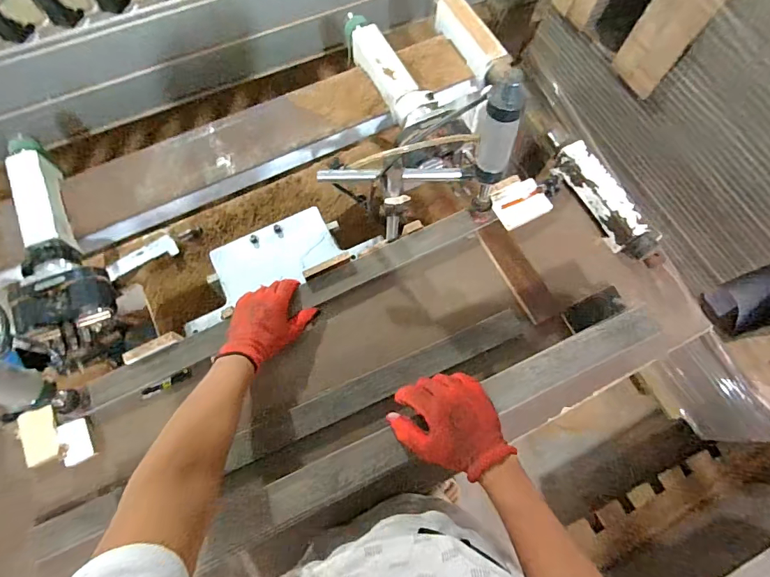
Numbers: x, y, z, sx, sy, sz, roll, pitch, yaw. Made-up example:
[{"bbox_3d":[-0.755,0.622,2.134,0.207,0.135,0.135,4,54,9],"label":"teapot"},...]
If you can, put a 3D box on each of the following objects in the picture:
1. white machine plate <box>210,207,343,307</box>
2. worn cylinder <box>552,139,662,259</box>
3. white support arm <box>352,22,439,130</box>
[{"bbox_3d":[-0.211,-0.066,0.824,0.228,0.021,0.119,-28,73,-11],"label":"white machine plate"},{"bbox_3d":[0.385,-0.153,0.752,0.043,0.059,0.225,-26,73,-10],"label":"worn cylinder"},{"bbox_3d":[0.009,-0.437,0.876,0.073,0.058,0.269,-27,73,-10],"label":"white support arm"}]

